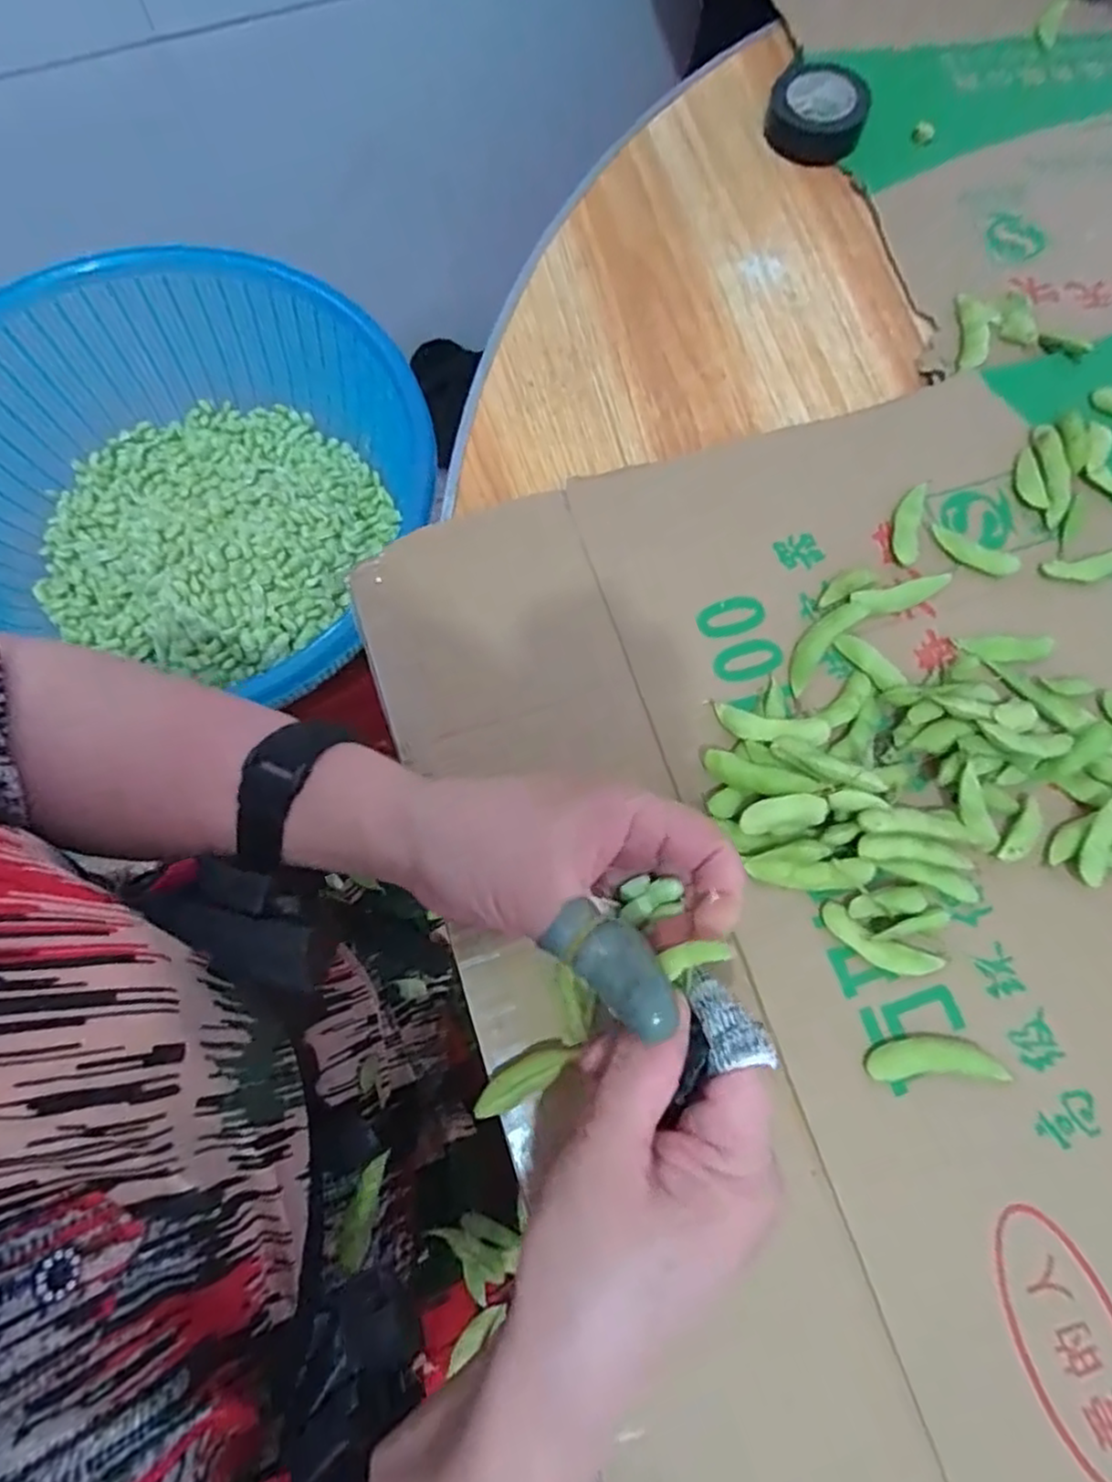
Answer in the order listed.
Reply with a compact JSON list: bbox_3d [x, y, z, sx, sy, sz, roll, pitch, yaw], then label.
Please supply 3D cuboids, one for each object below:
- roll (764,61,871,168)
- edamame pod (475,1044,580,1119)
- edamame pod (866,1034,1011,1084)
[{"bbox_3d":[0.170,-0.410,0.450,0.061,0.020,0.068,18,74,4],"label":"roll"},{"bbox_3d":[-0.012,0.133,0.274,0.045,0.006,0.013,-29,76,-10],"label":"edamame pod"},{"bbox_3d":[0.155,0.130,0.286,0.054,0.010,0.016,0,73,-1],"label":"edamame pod"}]

